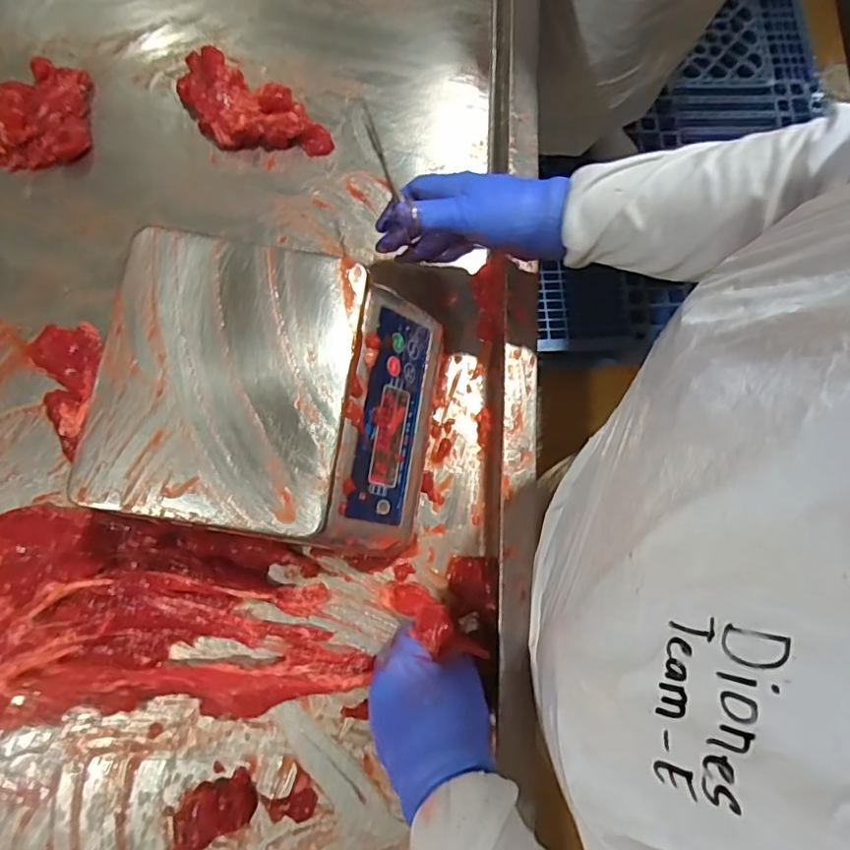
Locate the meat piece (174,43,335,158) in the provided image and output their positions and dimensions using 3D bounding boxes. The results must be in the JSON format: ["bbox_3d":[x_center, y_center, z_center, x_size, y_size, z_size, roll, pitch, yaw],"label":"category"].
[{"bbox_3d":[-0.181,-0.323,0.566,0.168,0.033,0.073,23,80,3],"label":"meat piece"}]

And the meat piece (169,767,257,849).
[{"bbox_3d":[-0.182,0.328,0.466,0.079,0.013,0.042,-28,81,-6],"label":"meat piece"}]

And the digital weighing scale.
[{"bbox_3d":[-0.123,-0.018,0.470,0.252,0.118,0.231,10,79,-2],"label":"digital weighing scale"}]

